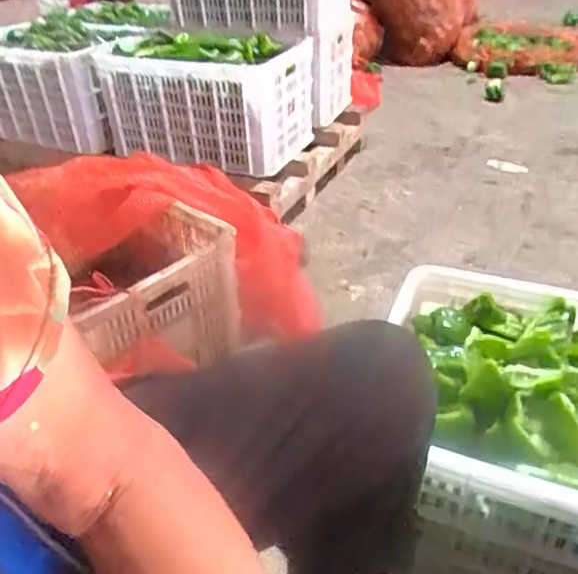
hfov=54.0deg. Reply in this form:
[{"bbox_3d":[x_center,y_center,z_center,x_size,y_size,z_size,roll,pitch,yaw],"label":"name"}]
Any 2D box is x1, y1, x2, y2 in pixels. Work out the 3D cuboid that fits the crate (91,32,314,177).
[{"bbox_3d":[-0.219,-0.496,1.524,0.493,0.286,0.316,14,39,21],"label":"crate"}]

